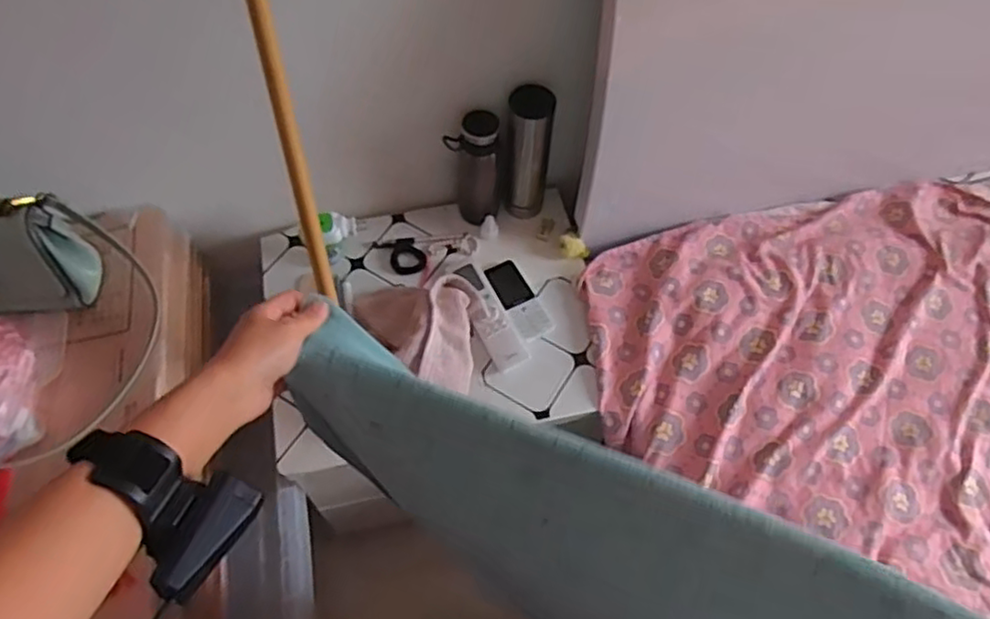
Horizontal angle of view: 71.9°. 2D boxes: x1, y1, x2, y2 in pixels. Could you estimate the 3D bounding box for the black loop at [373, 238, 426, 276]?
[{"bbox_3d":[-0.141,-0.084,1.040,0.050,0.018,0.078,-35,67,-20],"label":"black loop"}]

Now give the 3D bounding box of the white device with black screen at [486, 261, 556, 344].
[{"bbox_3d":[0.034,-0.016,0.998,0.057,0.014,0.129,-24,64,-15],"label":"white device with black screen"}]

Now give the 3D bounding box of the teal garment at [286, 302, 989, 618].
[{"bbox_3d":[0.129,0.197,0.431,0.599,0.169,0.120,23,62,19],"label":"teal garment"}]

